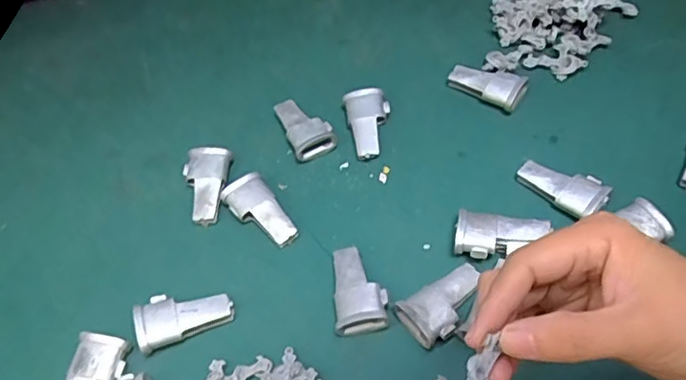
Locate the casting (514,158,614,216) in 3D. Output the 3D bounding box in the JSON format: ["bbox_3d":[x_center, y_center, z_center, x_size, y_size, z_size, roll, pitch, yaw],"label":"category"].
[{"bbox_3d":[0.167,-0.004,0.439,0.033,0.019,0.063,-40,61,-21],"label":"casting"}]

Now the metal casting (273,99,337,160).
[{"bbox_3d":[-0.031,-0.055,0.491,0.036,0.014,0.063,-20,56,-9],"label":"metal casting"}]

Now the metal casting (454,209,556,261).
[{"bbox_3d":[0.112,0.035,0.413,0.062,0.024,0.030,6,56,9],"label":"metal casting"}]

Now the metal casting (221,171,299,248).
[{"bbox_3d":[-0.063,0.016,0.445,0.032,0.016,0.067,-36,60,-19],"label":"metal casting"}]

